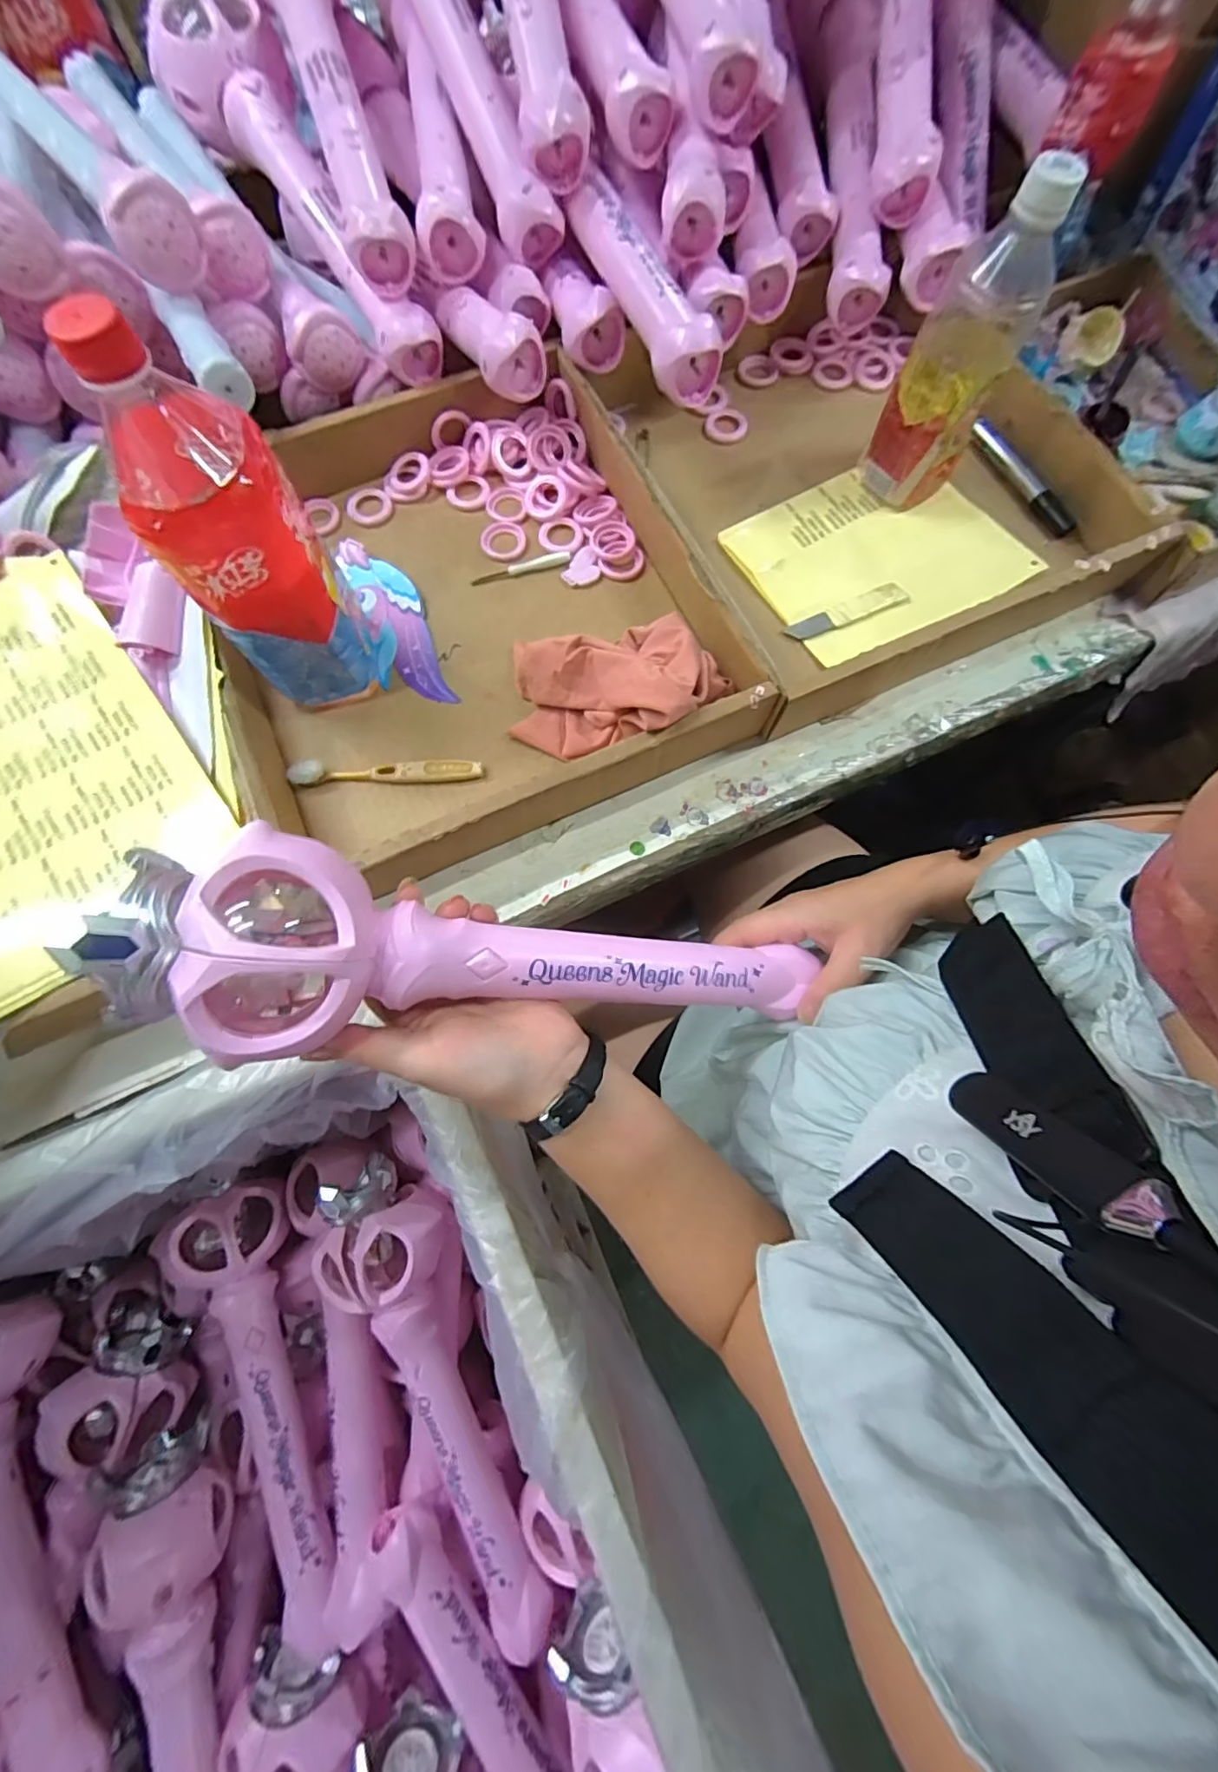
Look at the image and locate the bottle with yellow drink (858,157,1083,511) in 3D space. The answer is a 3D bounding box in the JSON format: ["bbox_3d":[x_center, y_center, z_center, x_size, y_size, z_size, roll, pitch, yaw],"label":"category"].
[{"bbox_3d":[0.252,-0.378,0.406,0.068,0.184,0.067,28,77,6],"label":"bottle with yellow drink"}]

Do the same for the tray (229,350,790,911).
[{"bbox_3d":[-0.102,-0.221,0.427,0.355,0.063,0.389,-16,75,-4],"label":"tray"}]

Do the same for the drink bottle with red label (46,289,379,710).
[{"bbox_3d":[-0.217,-0.210,0.342,0.082,0.215,0.095,-28,78,-7],"label":"drink bottle with red label"}]

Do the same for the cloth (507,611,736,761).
[{"bbox_3d":[0.009,-0.148,0.400,0.161,0.070,0.105,5,76,1],"label":"cloth"}]

